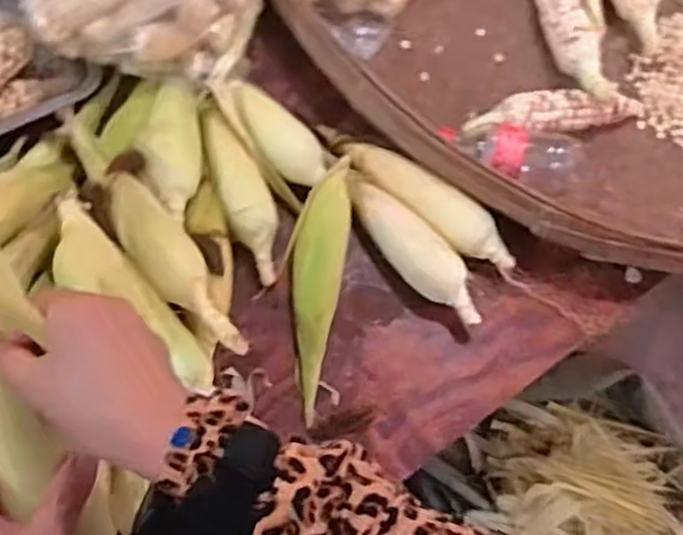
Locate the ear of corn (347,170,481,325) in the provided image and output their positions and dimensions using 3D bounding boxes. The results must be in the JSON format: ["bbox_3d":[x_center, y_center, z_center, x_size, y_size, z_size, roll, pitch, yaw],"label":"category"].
[{"bbox_3d":[0.073,-0.017,0.811,0.056,0.052,0.207,-41,78,-17],"label":"ear of corn"}]

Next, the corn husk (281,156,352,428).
[{"bbox_3d":[-0.032,0.013,0.780,0.065,0.041,0.276,11,70,0],"label":"corn husk"}]

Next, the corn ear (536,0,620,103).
[{"bbox_3d":[0.273,-0.297,0.916,0.052,0.049,0.243,-11,71,-8],"label":"corn ear"}]

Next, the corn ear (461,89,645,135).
[{"bbox_3d":[0.248,-0.177,0.869,0.229,0.047,0.049,-11,71,-8],"label":"corn ear"}]

